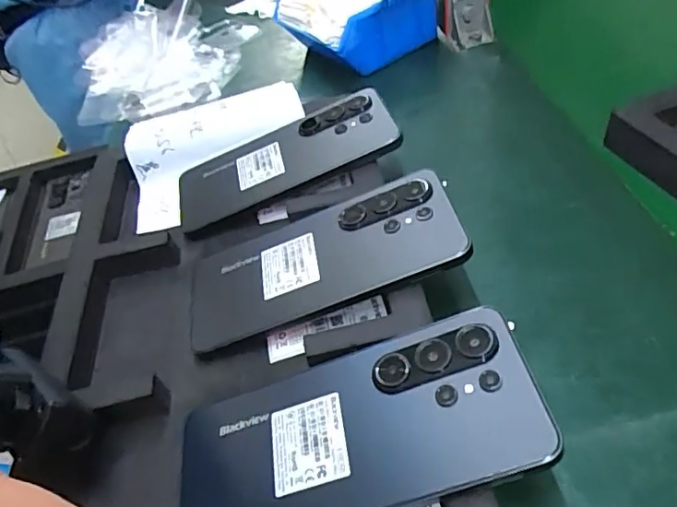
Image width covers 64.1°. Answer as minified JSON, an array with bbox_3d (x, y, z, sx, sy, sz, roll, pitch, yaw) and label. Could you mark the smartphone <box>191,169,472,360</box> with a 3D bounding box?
[{"bbox_3d":[-0.012,0.004,0.322,0.167,0.009,0.076,-21,46,10],"label":"smartphone"}]

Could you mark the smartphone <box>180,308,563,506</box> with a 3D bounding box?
[{"bbox_3d":[0.003,0.081,0.243,0.168,0.006,0.075,-22,46,11],"label":"smartphone"}]

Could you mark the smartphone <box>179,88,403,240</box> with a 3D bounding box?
[{"bbox_3d":[-0.041,-0.068,0.396,0.165,0.009,0.074,-23,47,6],"label":"smartphone"}]

